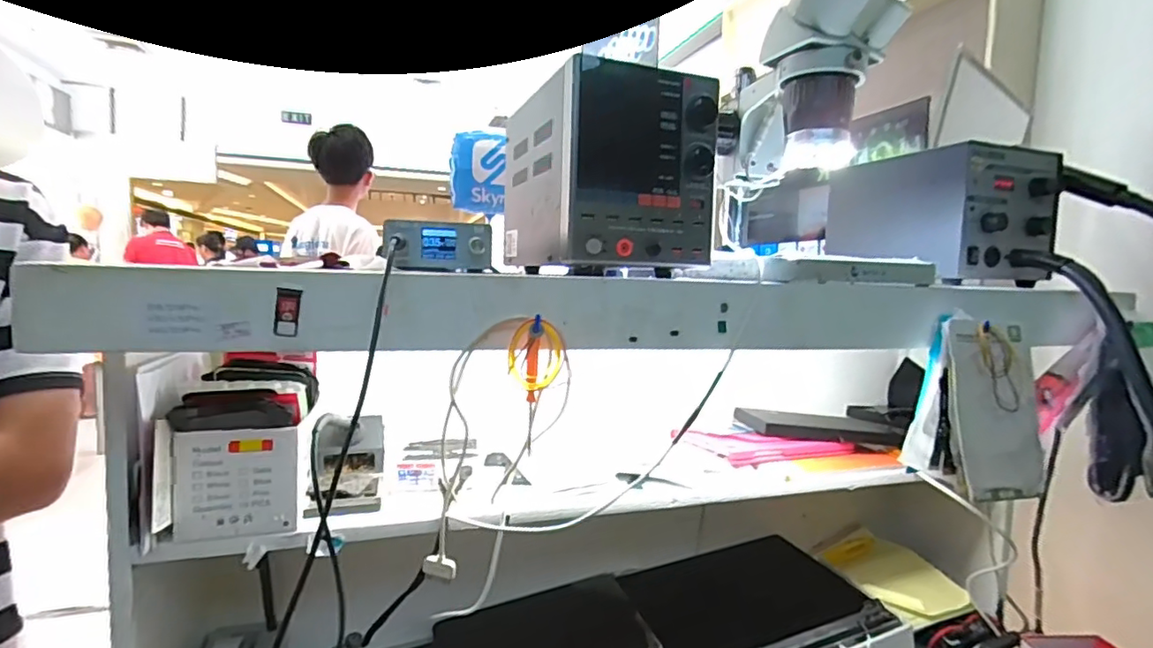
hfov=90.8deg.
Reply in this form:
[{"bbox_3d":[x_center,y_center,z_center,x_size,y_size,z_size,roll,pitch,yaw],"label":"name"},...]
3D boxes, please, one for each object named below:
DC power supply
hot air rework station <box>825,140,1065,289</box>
[{"bbox_3d":[0.017,-0.141,0.580,0.155,0.164,0.201,0,5,-26],"label":"DC power supply"},{"bbox_3d":[0.474,-0.136,0.748,0.182,0.141,0.209,0,5,-21],"label":"hot air rework station"}]

